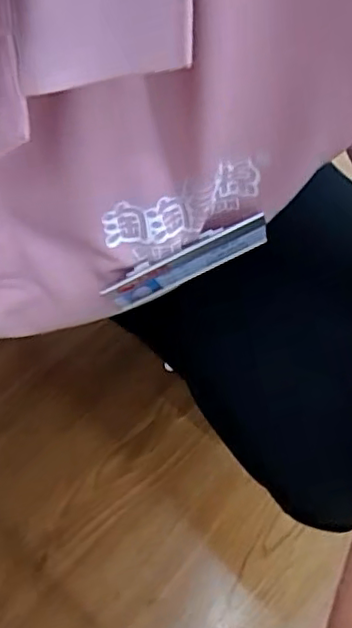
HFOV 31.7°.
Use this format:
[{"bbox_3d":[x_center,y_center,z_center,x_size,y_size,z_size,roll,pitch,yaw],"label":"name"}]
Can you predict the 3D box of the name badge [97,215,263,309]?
[{"bbox_3d":[0.004,-0.022,0.291,0.083,0.038,0.010,-26,63,11],"label":"name badge"}]

